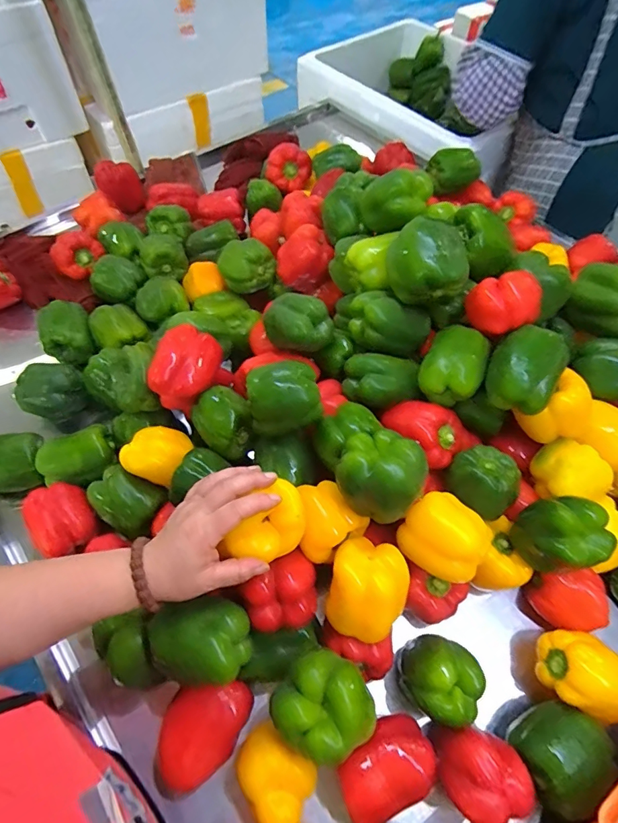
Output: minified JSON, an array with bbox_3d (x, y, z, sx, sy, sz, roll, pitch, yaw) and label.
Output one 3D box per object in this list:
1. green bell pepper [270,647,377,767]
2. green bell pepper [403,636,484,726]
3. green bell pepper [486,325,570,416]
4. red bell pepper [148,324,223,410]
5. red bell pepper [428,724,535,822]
[{"bbox_3d":[0.013,0.273,0.410,0.083,0.064,0.080,0,59,0],"label":"green bell pepper"},{"bbox_3d":[0.134,0.274,0.454,0.069,0.079,0.070,0,59,0],"label":"green bell pepper"},{"bbox_3d":[0.239,-0.048,0.487,0.071,0.062,0.081,29,63,16],"label":"green bell pepper"},{"bbox_3d":[-0.153,-0.057,0.550,0.074,0.055,0.097,10,60,6],"label":"red bell pepper"},{"bbox_3d":[0.162,0.344,0.422,0.074,0.072,0.068,0,59,0],"label":"red bell pepper"}]

